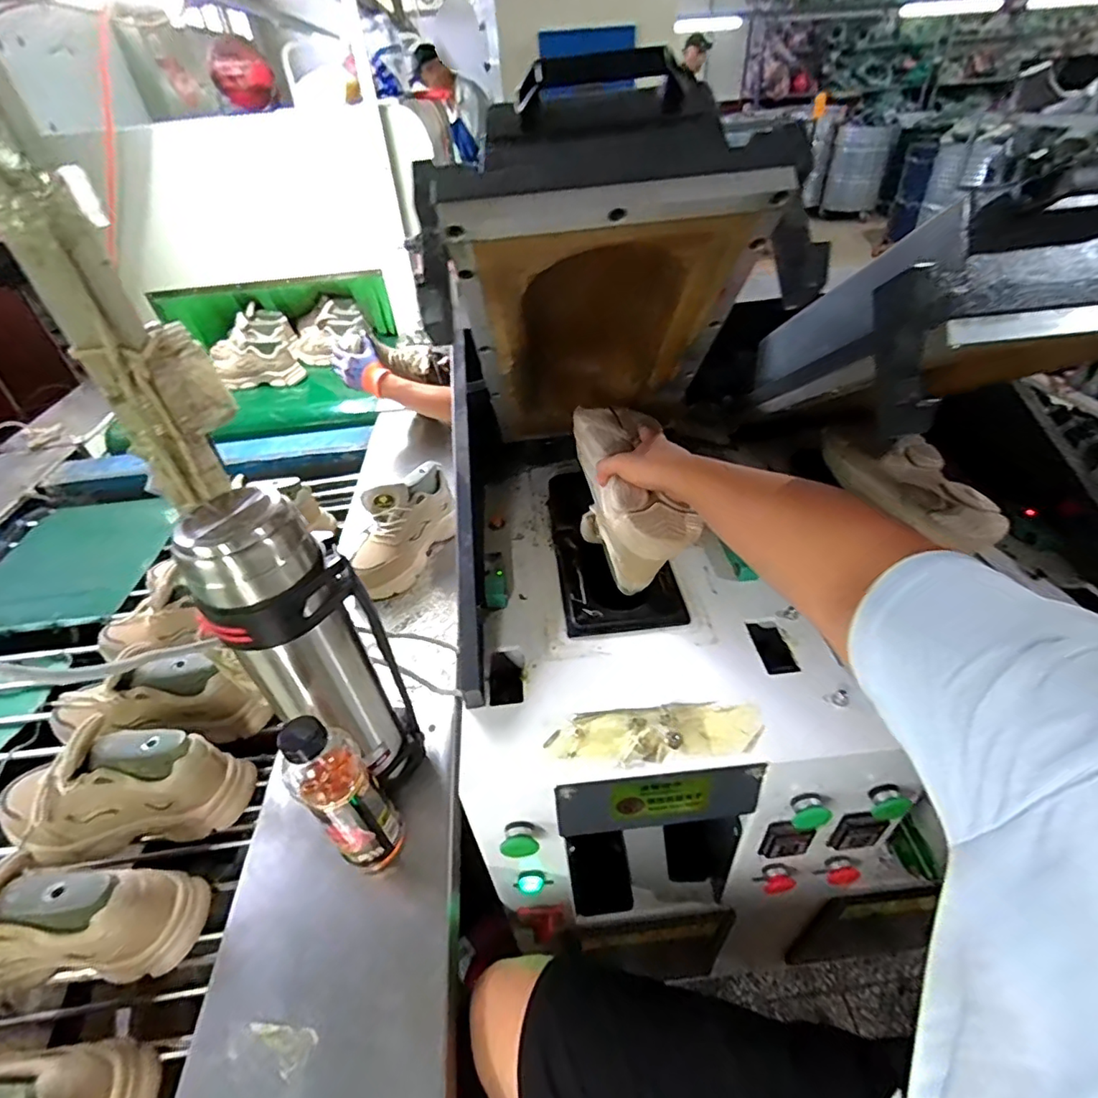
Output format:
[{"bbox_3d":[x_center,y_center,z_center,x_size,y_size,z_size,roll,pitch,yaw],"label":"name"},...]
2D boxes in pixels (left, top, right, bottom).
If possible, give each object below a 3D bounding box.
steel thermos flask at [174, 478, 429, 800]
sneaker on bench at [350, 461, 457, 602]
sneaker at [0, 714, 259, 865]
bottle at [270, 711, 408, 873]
[{"bbox_3d":[-0.238,0.120,0.577,0.135,0.382,0.101,0,42,2],"label":"steel thermos flask"},{"bbox_3d":[-0.260,-0.028,0.981,0.100,0.149,0.252,18,46,21],"label":"sneaker on bench"},{"bbox_3d":[-0.531,0.293,0.660,0.279,0.129,0.096,-4,42,-2],"label":"sneaker"},{"bbox_3d":[-0.214,0.258,0.570,0.076,0.230,0.076,-34,51,-30],"label":"bottle"}]

